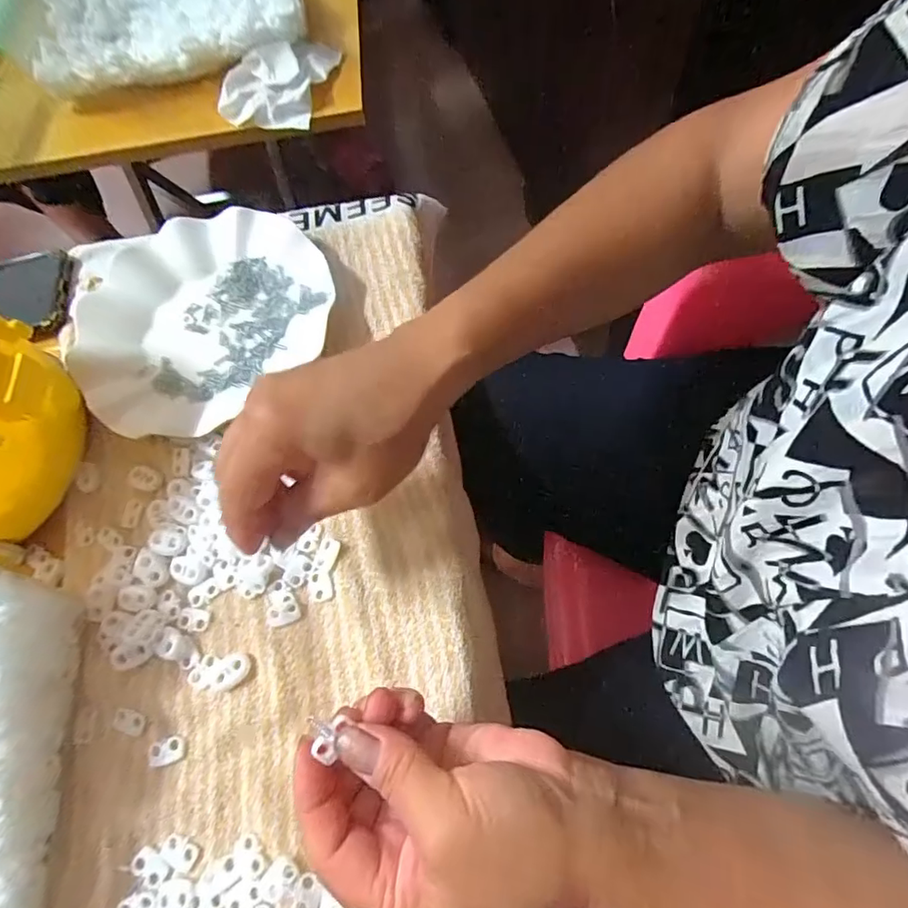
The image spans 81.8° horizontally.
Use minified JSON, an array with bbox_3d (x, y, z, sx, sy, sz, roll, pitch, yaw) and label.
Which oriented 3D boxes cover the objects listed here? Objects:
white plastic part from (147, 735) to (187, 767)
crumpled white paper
[{"bbox_3d":[-0.155,0.160,0.281,0.020,0.004,0.013,-22,67,-3],"label":"white plastic part"},{"bbox_3d":[-0.164,-0.347,0.483,0.089,0.025,0.107,10,69,10],"label":"crumpled white paper"}]

